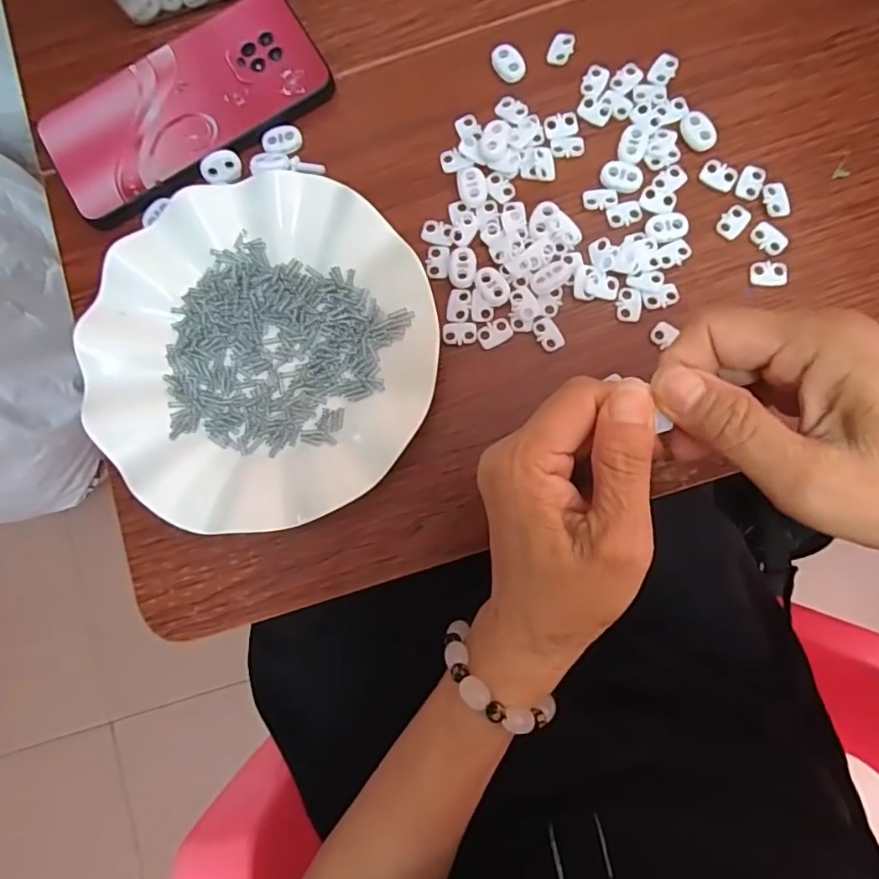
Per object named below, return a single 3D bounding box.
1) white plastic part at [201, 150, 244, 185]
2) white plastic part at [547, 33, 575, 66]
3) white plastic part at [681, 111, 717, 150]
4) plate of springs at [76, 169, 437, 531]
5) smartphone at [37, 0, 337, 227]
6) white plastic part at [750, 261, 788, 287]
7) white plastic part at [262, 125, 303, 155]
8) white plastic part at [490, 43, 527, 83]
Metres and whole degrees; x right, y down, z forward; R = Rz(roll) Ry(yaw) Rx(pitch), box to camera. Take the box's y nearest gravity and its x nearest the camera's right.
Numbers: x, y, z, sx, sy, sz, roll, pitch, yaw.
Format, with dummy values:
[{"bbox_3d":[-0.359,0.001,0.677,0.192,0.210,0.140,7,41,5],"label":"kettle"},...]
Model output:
[{"bbox_3d":[-0.125,-0.156,0.326,0.022,0.007,0.015,-19,81,0],"label":"white plastic part"},{"bbox_3d":[0.070,-0.225,0.324,0.013,0.004,0.020,22,83,6],"label":"white plastic part"},{"bbox_3d":[0.143,-0.171,0.314,0.016,0.005,0.022,-24,81,-1],"label":"white plastic part"},{"bbox_3d":[-0.094,-0.047,0.300,0.177,0.020,0.182,0,81,3],"label":"plate of springs"},{"bbox_3d":[-0.147,-0.194,0.325,0.160,0.006,0.083,-35,81,-3],"label":"smartphone"},{"bbox_3d":[0.177,-0.089,0.303,0.019,0.004,0.014,-1,81,3],"label":"white plastic part"},{"bbox_3d":[-0.091,-0.173,0.329,0.022,0.004,0.018,-10,81,1],"label":"white plastic part"},{"bbox_3d":[0.039,-0.217,0.326,0.014,0.005,0.025,-34,81,-3],"label":"white plastic part"}]

